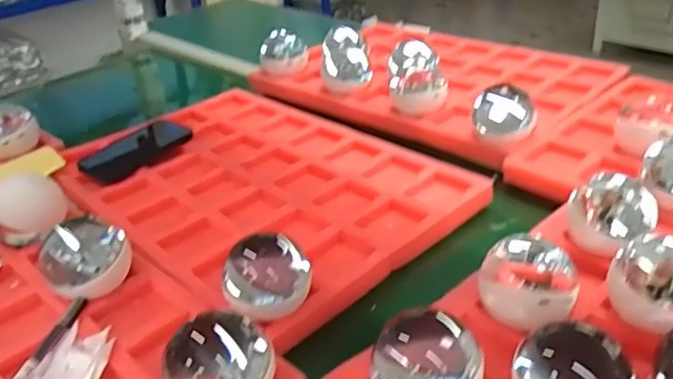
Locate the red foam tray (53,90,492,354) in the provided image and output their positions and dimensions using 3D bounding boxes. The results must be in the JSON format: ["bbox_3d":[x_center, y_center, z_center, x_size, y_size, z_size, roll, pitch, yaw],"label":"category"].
[{"bbox_3d":[-0.102,-0.012,0.773,0.335,0.031,0.479,-28,37,-33],"label":"red foam tray"}]

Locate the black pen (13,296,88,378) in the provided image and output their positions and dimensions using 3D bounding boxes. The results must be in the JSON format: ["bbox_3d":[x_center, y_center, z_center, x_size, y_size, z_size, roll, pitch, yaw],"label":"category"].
[{"bbox_3d":[-0.241,0.136,0.504,0.014,0.016,0.138,1,31,12],"label":"black pen"}]

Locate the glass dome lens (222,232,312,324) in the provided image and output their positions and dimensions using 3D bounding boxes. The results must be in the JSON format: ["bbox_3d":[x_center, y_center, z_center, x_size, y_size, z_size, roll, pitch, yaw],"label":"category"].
[{"bbox_3d":[-0.059,0.078,0.546,0.077,0.064,0.063,-11,31,-9],"label":"glass dome lens"}]

